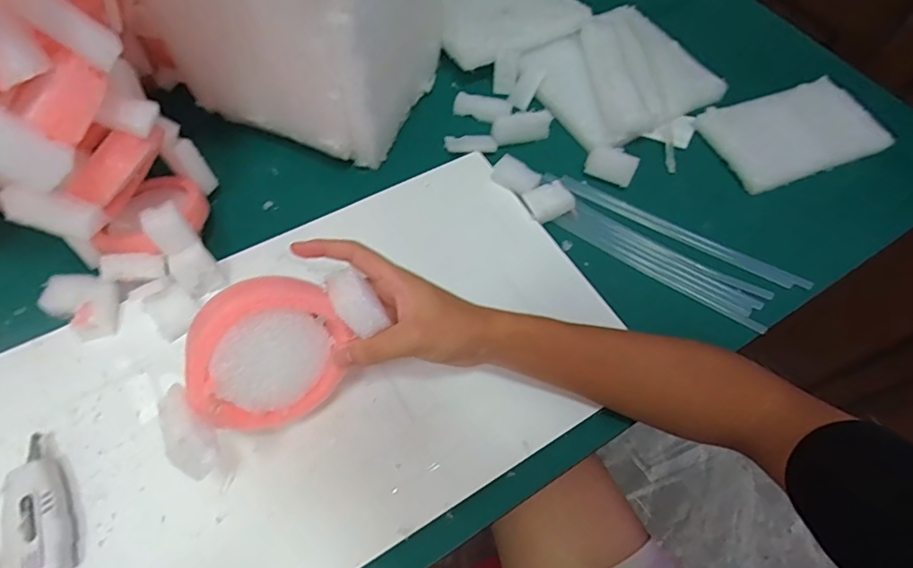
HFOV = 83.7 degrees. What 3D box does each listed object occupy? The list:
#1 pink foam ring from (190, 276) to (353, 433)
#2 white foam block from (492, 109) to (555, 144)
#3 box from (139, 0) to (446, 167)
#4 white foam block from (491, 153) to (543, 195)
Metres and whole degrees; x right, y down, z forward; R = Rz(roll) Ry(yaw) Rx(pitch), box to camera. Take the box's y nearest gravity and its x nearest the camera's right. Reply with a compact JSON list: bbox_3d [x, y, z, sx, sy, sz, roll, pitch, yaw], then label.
[{"bbox_3d":[-0.125,0.049,0.346,0.102,0.107,0.026,-3,24,-32],"label":"pink foam ring"},{"bbox_3d":[0.076,-0.177,0.579,0.067,0.021,0.027,-16,63,-12],"label":"white foam block"},{"bbox_3d":[-0.145,-0.283,0.503,0.210,0.218,0.213,18,61,7],"label":"box"},{"bbox_3d":[0.062,-0.116,0.538,0.049,0.012,0.028,33,64,14],"label":"white foam block"}]

